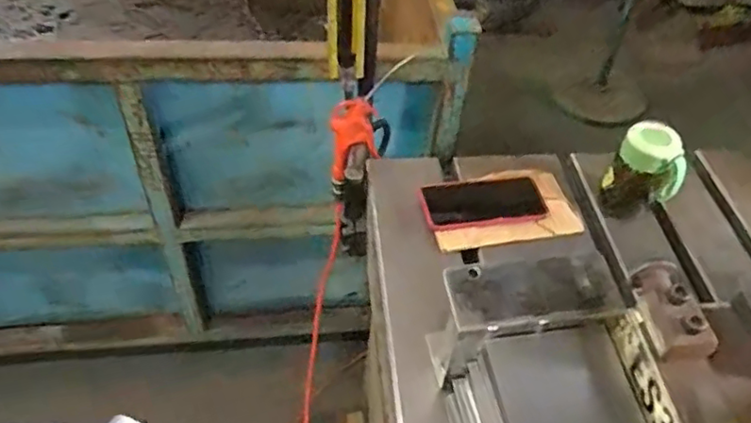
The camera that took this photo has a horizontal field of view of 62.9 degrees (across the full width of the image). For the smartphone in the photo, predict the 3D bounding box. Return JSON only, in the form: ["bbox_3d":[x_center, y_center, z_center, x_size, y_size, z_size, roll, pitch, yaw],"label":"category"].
[{"bbox_3d":[0.144,-0.012,0.826,0.160,0.015,0.081,-6,48,-11],"label":"smartphone"}]

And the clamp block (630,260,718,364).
[{"bbox_3d":[0.263,0.086,0.552,0.043,0.042,0.087,-7,48,-11],"label":"clamp block"}]

